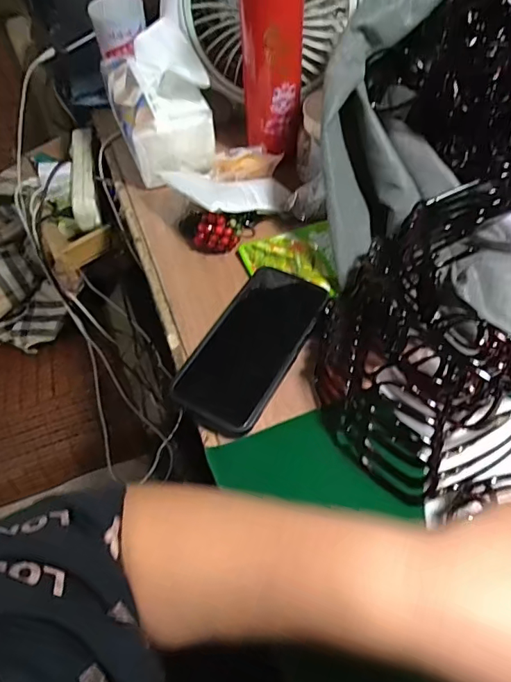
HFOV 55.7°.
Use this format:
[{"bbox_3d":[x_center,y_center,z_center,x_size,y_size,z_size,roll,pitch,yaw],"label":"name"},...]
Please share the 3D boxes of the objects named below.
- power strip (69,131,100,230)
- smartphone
[{"bbox_3d":[-0.247,-0.241,0.697,0.033,0.035,0.196,-11,55,-5],"label":"power strip"},{"bbox_3d":[-0.001,0.001,0.430,0.078,0.009,0.170,23,61,19],"label":"smartphone"}]

